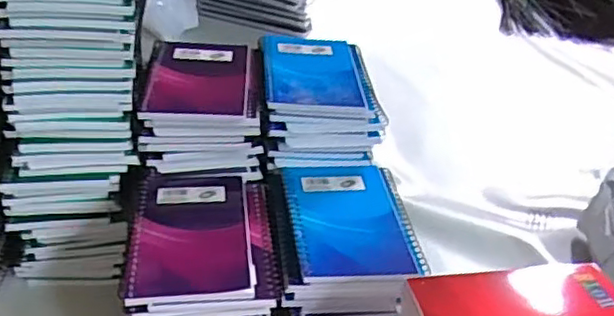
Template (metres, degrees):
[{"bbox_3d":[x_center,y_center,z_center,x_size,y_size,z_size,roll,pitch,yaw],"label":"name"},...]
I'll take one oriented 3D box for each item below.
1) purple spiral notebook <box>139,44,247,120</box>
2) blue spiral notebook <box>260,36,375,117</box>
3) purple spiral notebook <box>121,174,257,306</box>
[{"bbox_3d":[-0.089,-0.066,0.531,0.080,0.013,0.113,2,33,-6],"label":"purple spiral notebook"},{"bbox_3d":[0.004,-0.075,0.557,0.084,0.017,0.121,1,33,-9],"label":"blue spiral notebook"},{"bbox_3d":[-0.082,0.049,0.455,0.082,0.008,0.136,0,33,-10],"label":"purple spiral notebook"}]

